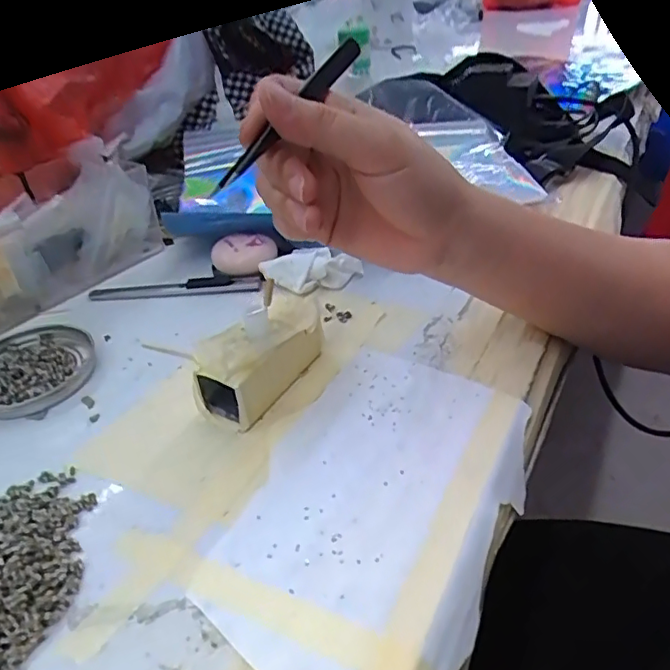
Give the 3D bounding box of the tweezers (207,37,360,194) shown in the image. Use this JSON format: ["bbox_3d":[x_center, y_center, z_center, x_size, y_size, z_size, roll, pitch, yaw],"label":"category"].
[{"bbox_3d":[-0.017,-0.104,0.260,0.010,0.007,0.143,14,51,23],"label":"tweezers"}]

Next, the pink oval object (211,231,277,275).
[{"bbox_3d":[-0.069,-0.060,0.435,0.047,0.025,0.036,-10,37,-8],"label":"pink oval object"}]

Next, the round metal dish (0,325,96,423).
[{"bbox_3d":[-0.189,0.021,0.355,0.079,0.007,0.078,-3,36,2],"label":"round metal dish"}]

